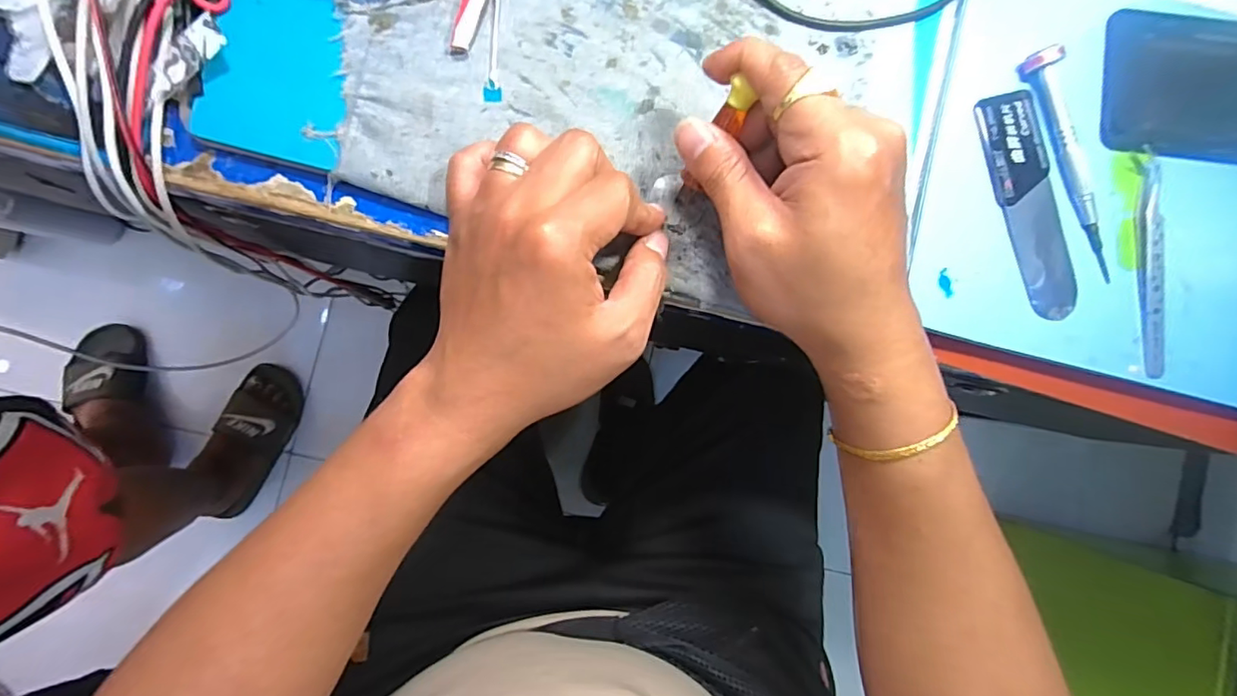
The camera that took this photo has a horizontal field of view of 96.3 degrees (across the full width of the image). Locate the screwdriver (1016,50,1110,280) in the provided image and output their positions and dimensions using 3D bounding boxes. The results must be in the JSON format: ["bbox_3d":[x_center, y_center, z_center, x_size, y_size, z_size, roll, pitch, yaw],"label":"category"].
[{"bbox_3d":[0.238,-0.095,0.289,0.014,0.011,0.122,-23,90,-6],"label":"screwdriver"}]

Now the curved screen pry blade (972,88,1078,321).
[{"bbox_3d":[0.215,-0.074,0.290,0.031,0.004,0.117,-14,90,-5],"label":"curved screen pry blade"}]

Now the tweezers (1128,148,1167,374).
[{"bbox_3d":[0.280,-0.044,0.292,0.009,0.015,0.116,-3,88,-6],"label":"tweezers"}]

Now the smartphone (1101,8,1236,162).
[{"bbox_3d":[0.338,-0.136,0.296,0.157,0.011,0.073,4,87,-5],"label":"smartphone"}]

